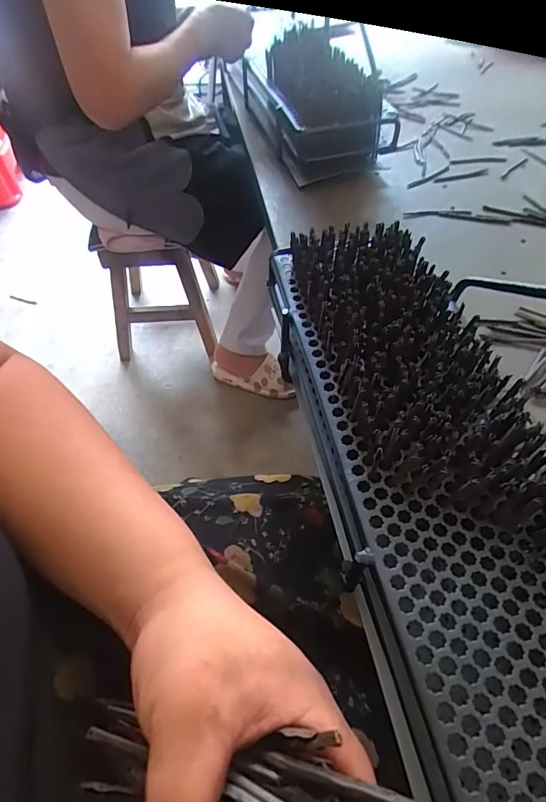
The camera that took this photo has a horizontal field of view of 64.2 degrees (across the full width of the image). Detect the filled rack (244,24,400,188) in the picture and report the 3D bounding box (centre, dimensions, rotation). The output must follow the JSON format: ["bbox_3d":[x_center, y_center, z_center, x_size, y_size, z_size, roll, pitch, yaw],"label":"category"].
[{"bbox_3d":[0.073,-0.534,0.771,0.189,0.120,0.385,-11,55,-8],"label":"filled rack"}]

